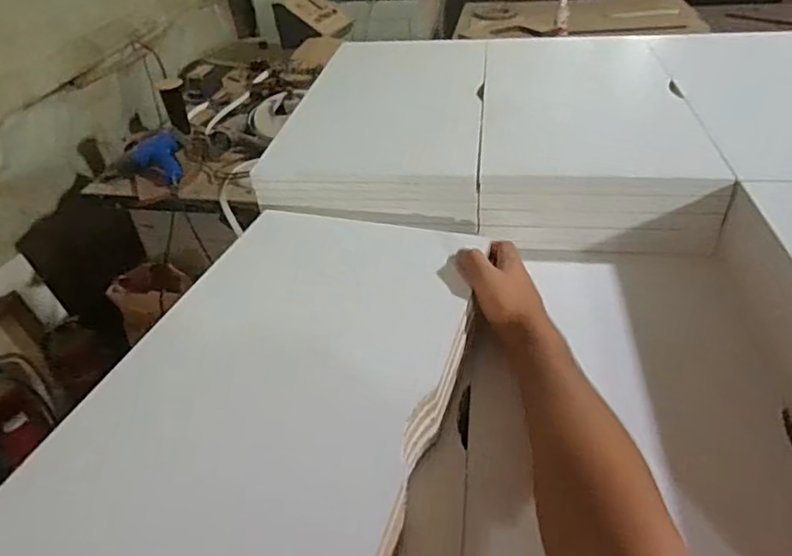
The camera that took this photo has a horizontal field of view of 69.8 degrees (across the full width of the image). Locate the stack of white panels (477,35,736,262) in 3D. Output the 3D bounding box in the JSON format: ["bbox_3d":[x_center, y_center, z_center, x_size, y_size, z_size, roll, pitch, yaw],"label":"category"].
[{"bbox_3d":[0.284,-0.238,0.891,0.316,0.091,0.569,2,39,9],"label":"stack of white panels"}]

